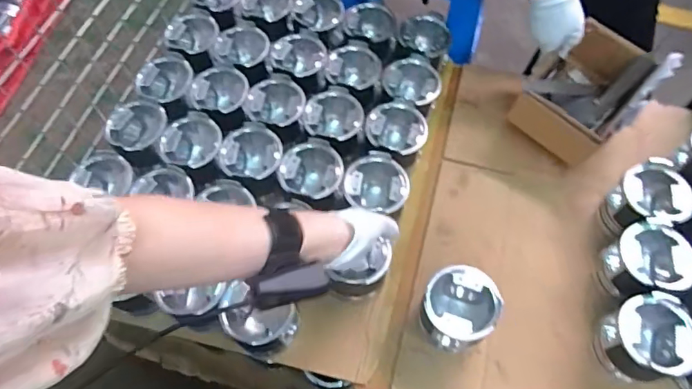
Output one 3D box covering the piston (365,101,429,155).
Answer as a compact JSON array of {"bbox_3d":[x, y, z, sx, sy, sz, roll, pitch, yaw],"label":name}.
[{"bbox_3d":[0.083,-0.101,0.798,0.089,0.073,0.101,21,65,11],"label":"piston"}]

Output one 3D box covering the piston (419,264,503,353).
[{"bbox_3d":[0.156,0.163,0.688,0.094,0.114,0.098,0,63,1],"label":"piston"}]

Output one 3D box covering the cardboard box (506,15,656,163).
[{"bbox_3d":[0.406,-0.184,0.835,0.146,0.107,0.230,37,69,18],"label":"cardboard box"}]

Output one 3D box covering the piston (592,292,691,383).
[{"bbox_3d":[0.399,0.200,0.662,0.104,0.101,0.102,-27,66,-12],"label":"piston"}]

